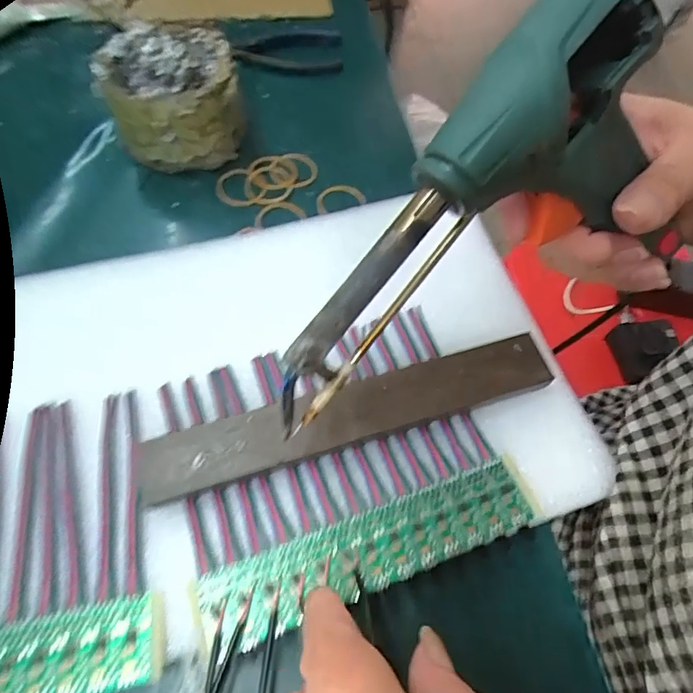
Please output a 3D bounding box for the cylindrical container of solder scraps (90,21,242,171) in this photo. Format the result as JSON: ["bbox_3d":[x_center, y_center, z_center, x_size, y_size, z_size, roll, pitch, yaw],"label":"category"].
[{"bbox_3d":[-0.115,-0.165,0.325,0.085,0.066,0.078,-12,62,-10],"label":"cylindrical container of solder scraps"}]

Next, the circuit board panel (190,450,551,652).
[{"bbox_3d":[0.012,0.092,0.222,0.162,0.004,0.033,-17,63,-12],"label":"circuit board panel"}]

